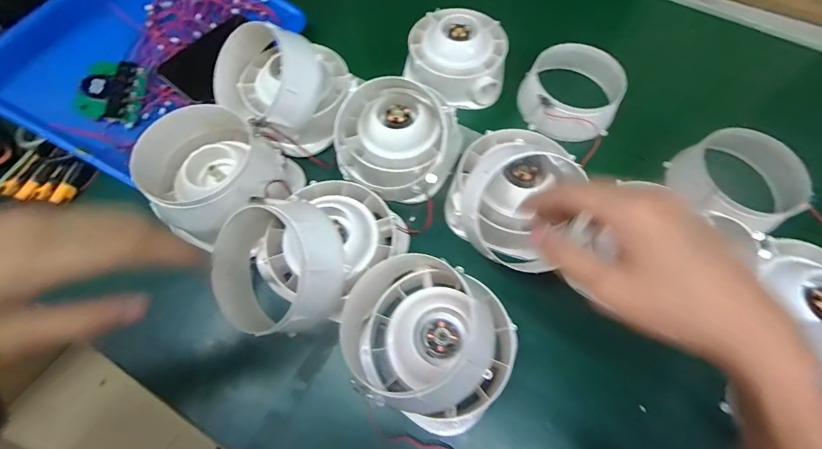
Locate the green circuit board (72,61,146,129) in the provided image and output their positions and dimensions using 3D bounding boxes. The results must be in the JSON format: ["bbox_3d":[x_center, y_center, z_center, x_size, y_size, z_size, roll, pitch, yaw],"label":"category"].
[{"bbox_3d":[-0.370,-0.165,0.457,0.076,0.024,0.076,10,66,5],"label":"green circuit board"}]

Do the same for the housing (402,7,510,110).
[{"bbox_3d":[0.061,-0.225,0.499,0.128,0.067,0.123,10,66,5],"label":"housing"}]

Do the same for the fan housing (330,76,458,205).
[{"bbox_3d":[-0.017,-0.092,0.422,0.125,0.073,0.130,0,66,0],"label":"fan housing"}]

